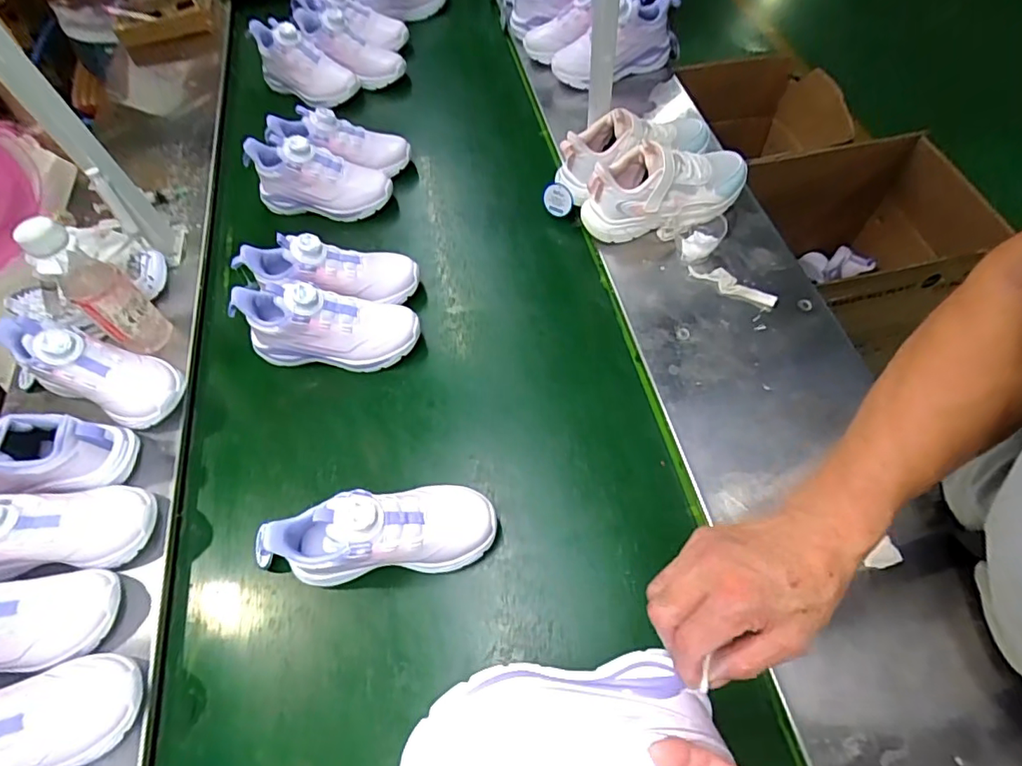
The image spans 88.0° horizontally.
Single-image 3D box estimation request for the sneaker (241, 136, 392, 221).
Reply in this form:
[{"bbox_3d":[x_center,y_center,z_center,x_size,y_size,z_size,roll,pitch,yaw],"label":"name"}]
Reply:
[{"bbox_3d":[-0.302,-0.329,0.835,0.215,0.103,0.082,8,61,9],"label":"sneaker"}]

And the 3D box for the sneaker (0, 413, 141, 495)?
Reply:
[{"bbox_3d":[-0.516,0.073,0.552,0.192,0.087,0.074,-8,58,-17],"label":"sneaker"}]

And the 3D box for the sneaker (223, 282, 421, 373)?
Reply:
[{"bbox_3d":[-0.235,-0.077,0.681,0.225,0.108,0.083,7,59,-7],"label":"sneaker"}]

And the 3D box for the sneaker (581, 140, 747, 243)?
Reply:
[{"bbox_3d":[0.207,-0.258,0.703,0.219,0.106,0.085,-13,61,-6],"label":"sneaker"}]

